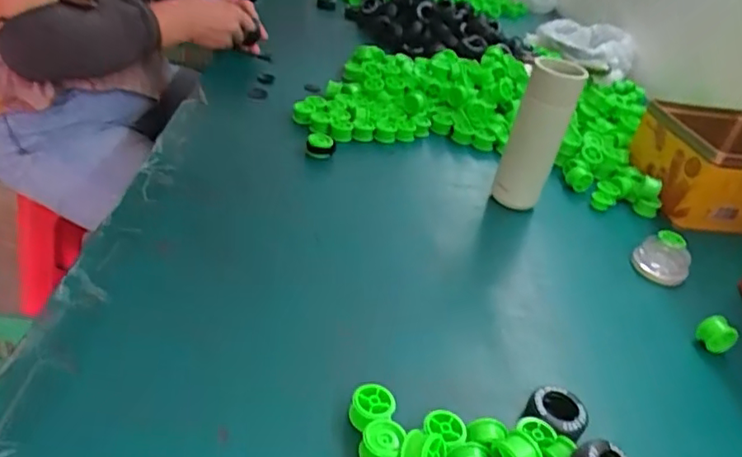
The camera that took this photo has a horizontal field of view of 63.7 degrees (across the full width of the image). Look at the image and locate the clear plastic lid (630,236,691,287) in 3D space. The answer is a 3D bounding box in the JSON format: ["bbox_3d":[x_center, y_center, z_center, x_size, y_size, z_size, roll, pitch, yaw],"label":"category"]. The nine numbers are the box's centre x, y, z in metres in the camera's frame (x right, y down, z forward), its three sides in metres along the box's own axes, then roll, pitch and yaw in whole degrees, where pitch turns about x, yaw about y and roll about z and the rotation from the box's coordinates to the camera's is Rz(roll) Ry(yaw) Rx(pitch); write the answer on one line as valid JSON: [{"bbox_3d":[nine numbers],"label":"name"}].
[{"bbox_3d":[0.366,0.043,0.756,0.064,0.030,0.059,9,32,-6],"label":"clear plastic lid"}]

